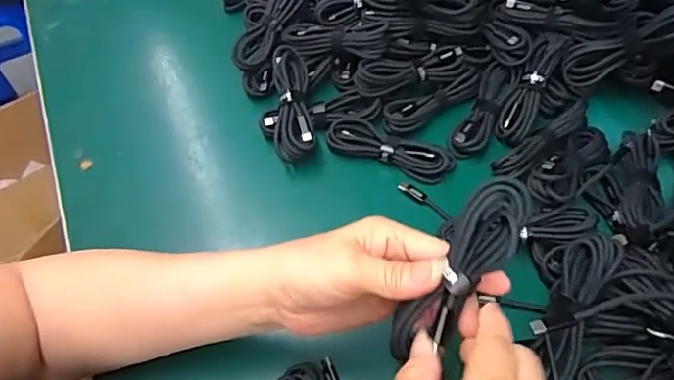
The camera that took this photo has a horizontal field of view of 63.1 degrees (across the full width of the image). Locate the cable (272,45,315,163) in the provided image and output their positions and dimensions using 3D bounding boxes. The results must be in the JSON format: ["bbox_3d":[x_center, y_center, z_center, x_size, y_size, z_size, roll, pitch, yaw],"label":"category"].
[{"bbox_3d":[-0.044,-0.080,0.509,0.036,0.034,0.109,-8,58,0],"label":"cable"}]

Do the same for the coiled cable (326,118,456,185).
[{"bbox_3d":[0.046,-0.038,0.494,0.114,0.016,0.034,23,63,18],"label":"coiled cable"}]

